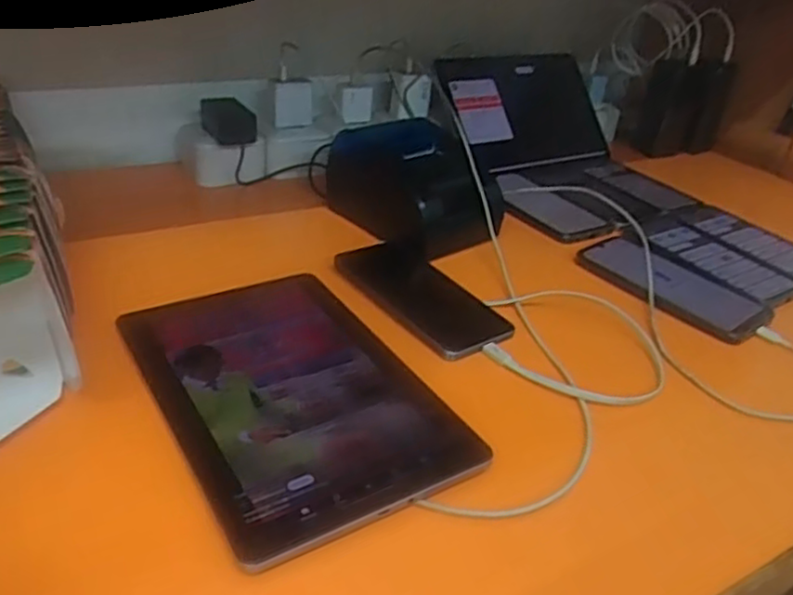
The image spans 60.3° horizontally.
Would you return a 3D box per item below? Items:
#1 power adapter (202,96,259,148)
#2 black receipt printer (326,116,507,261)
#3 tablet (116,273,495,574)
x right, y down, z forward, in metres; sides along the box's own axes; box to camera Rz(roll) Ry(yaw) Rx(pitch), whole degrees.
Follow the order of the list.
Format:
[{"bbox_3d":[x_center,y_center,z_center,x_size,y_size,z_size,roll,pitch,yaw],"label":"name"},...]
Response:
[{"bbox_3d":[-0.185,-0.195,0.749,0.046,0.038,0.070,-11,35,-27],"label":"power adapter"},{"bbox_3d":[0.018,-0.119,0.694,0.097,0.094,0.179,-20,40,-38],"label":"black receipt printer"},{"bbox_3d":[-0.074,0.059,0.467,0.162,0.014,0.247,-14,36,-31],"label":"tablet"}]

